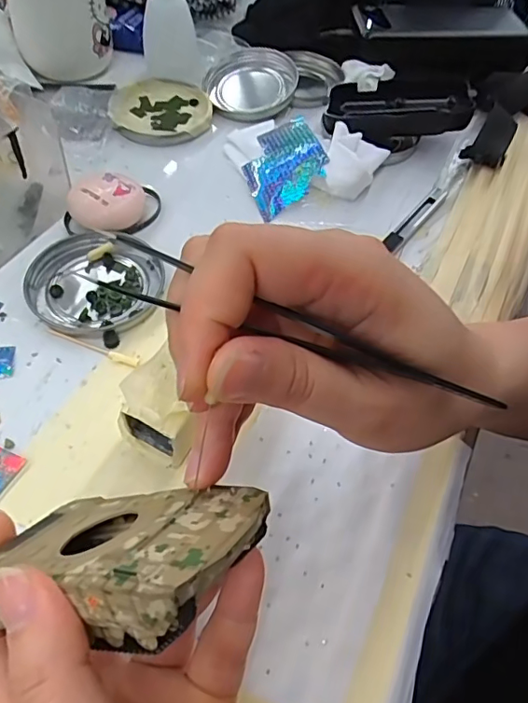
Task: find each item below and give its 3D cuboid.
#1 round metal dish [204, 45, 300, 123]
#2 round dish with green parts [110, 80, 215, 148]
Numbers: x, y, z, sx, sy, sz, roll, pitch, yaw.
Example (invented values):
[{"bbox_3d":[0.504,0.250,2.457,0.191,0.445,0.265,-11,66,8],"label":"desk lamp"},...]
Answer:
[{"bbox_3d":[-0.011,-0.228,0.441,0.075,0.019,0.077,5,55,-2],"label":"round metal dish"},{"bbox_3d":[-0.083,-0.193,0.423,0.077,0.012,0.083,2,55,-3],"label":"round dish with green parts"}]

